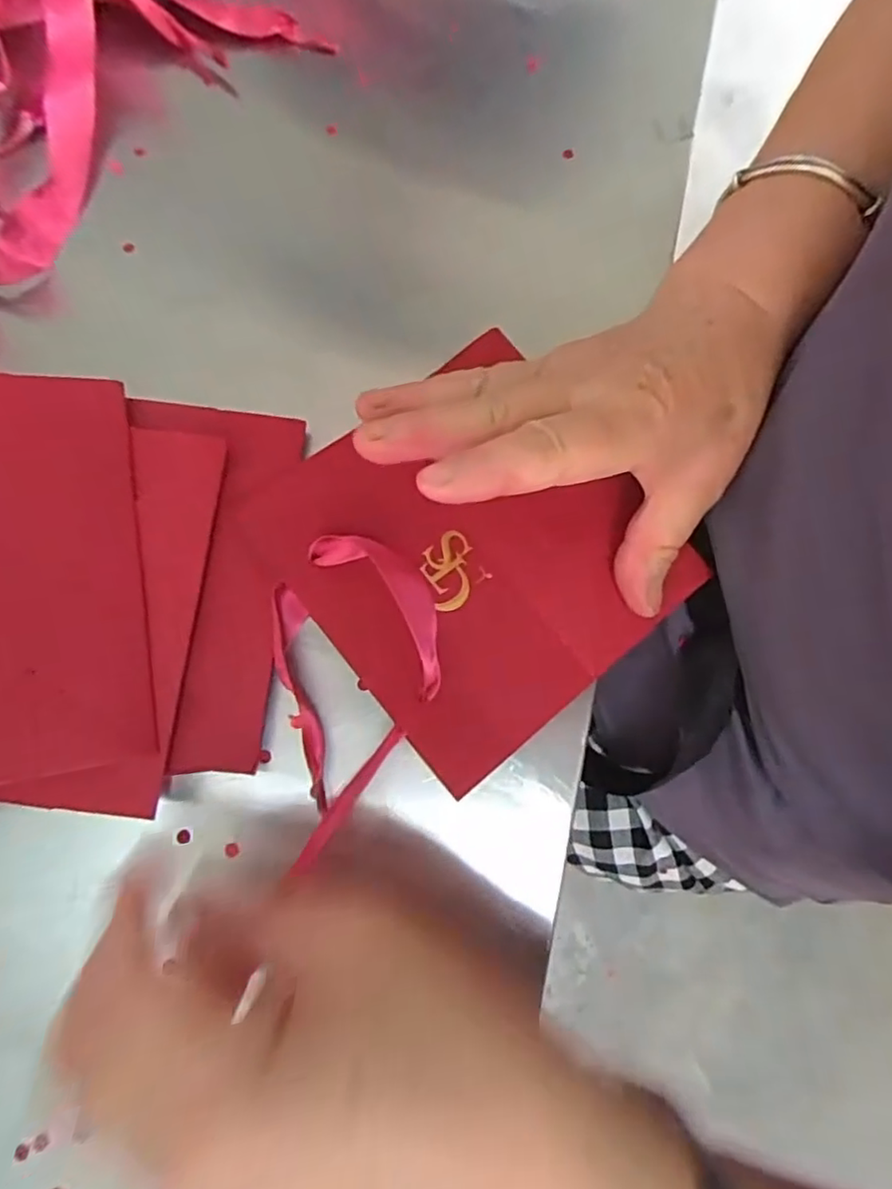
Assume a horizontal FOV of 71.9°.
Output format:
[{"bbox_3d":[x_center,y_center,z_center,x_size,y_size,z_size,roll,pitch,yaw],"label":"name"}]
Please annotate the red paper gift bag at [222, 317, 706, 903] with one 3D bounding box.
[{"bbox_3d":[0.000,-0.009,0.240,0.161,0.018,0.134,-39,87,-11],"label":"red paper gift bag"}]

